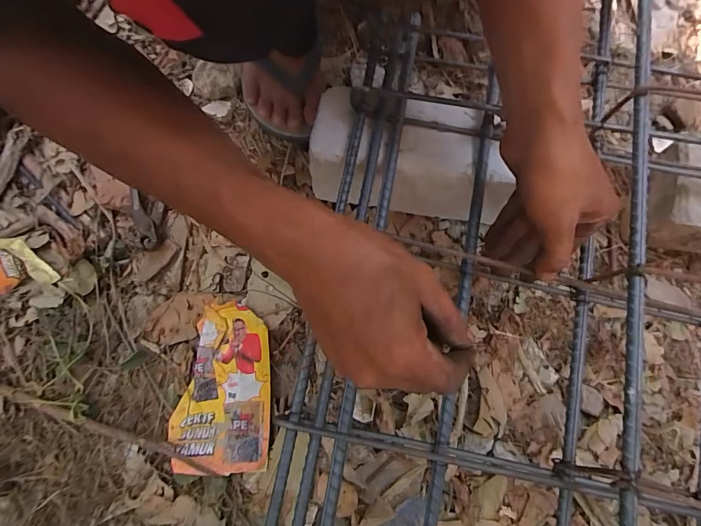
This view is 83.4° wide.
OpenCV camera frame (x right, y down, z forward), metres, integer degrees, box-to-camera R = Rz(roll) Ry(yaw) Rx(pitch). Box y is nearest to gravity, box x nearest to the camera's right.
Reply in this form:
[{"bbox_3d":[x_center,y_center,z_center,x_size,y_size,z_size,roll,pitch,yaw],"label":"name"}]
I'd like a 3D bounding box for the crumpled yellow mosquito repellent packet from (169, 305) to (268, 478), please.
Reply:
[{"bbox_3d":[-0.149,0.142,0.454,0.110,0.019,0.184,-1,75,1],"label":"crumpled yellow mosquito repellent packet"}]

